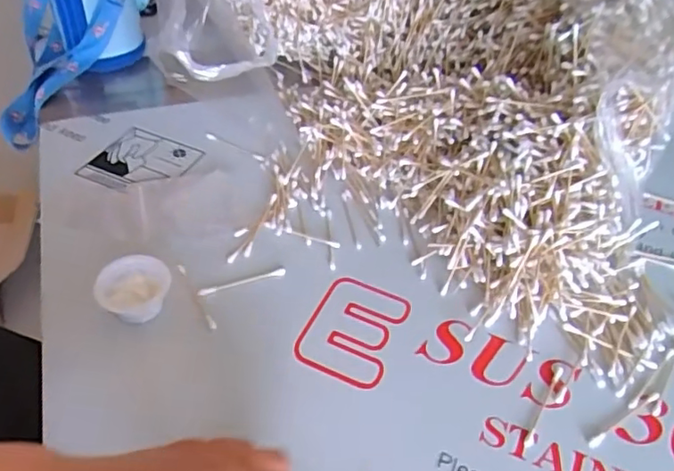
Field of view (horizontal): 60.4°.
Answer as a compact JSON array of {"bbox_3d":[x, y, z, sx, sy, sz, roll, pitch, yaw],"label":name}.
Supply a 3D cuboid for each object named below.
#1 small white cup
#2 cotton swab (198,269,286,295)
[{"bbox_3d":[-0.158,0.042,0.452,0.050,0.023,0.051,2,46,-3],"label":"small white cup"},{"bbox_3d":[-0.078,0.037,0.479,0.073,0.004,0.008,-14,49,-18],"label":"cotton swab"}]

